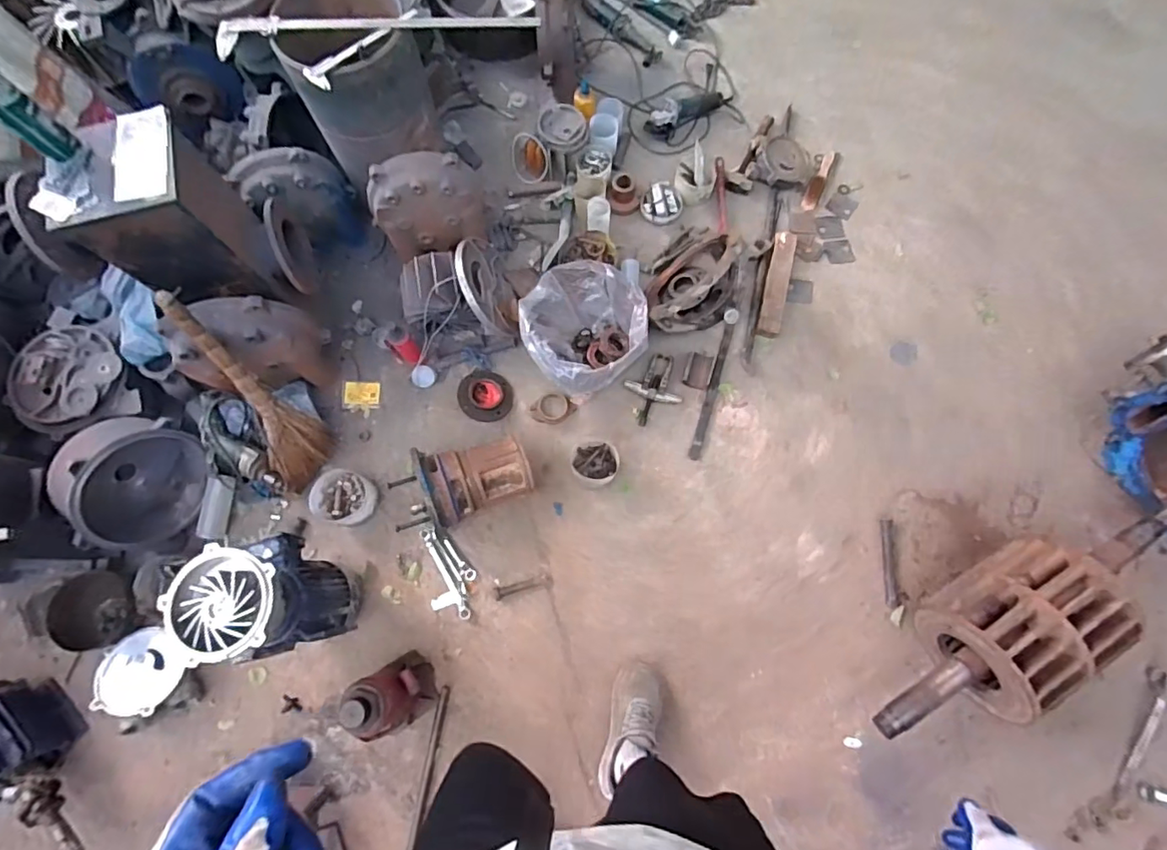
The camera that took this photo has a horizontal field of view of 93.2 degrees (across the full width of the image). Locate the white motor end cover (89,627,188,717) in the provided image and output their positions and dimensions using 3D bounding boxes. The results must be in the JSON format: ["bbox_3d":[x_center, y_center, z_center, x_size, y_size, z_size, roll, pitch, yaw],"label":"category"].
[{"bbox_3d":[-1.074,0.596,1.344,0.194,0.073,0.195,24,75,5],"label":"white motor end cover"}]

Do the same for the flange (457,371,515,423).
[{"bbox_3d":[-0.277,-0.082,1.564,0.149,0.038,0.149,-4,79,-17],"label":"flange"}]

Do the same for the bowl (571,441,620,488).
[{"bbox_3d":[0.031,0.108,1.506,0.132,0.074,0.130,14,74,5],"label":"bowl"}]

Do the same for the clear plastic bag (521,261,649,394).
[{"bbox_3d":[0.001,-0.264,1.563,0.332,0.178,0.342,-19,74,-5],"label":"clear plastic bag"}]

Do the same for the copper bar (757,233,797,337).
[{"bbox_3d":[0.586,-0.432,1.672,0.073,0.052,0.384,15,74,3],"label":"copper bar"}]

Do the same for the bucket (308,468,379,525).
[{"bbox_3d":[-0.653,0.197,1.515,0.158,0.065,0.144,0,74,-2],"label":"bucket"}]

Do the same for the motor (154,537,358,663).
[{"bbox_3d":[-0.684,0.377,1.223,0.209,0.417,0.239,-18,74,-4],"label":"motor"}]

